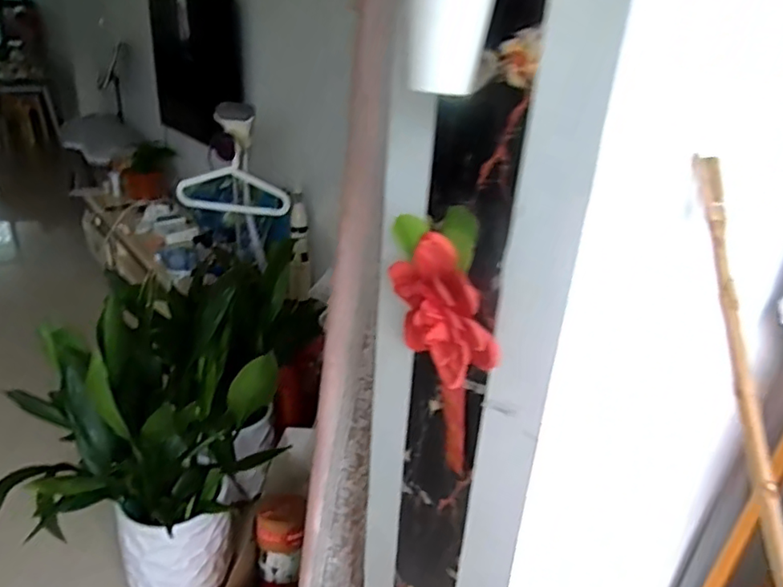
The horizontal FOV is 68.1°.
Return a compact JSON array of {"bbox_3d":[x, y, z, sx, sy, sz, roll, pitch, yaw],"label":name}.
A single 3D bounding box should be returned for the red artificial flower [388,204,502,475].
[{"bbox_3d":[0.048,0.047,0.601,0.050,0.263,0.136,-8,27,-23],"label":"red artificial flower"}]

